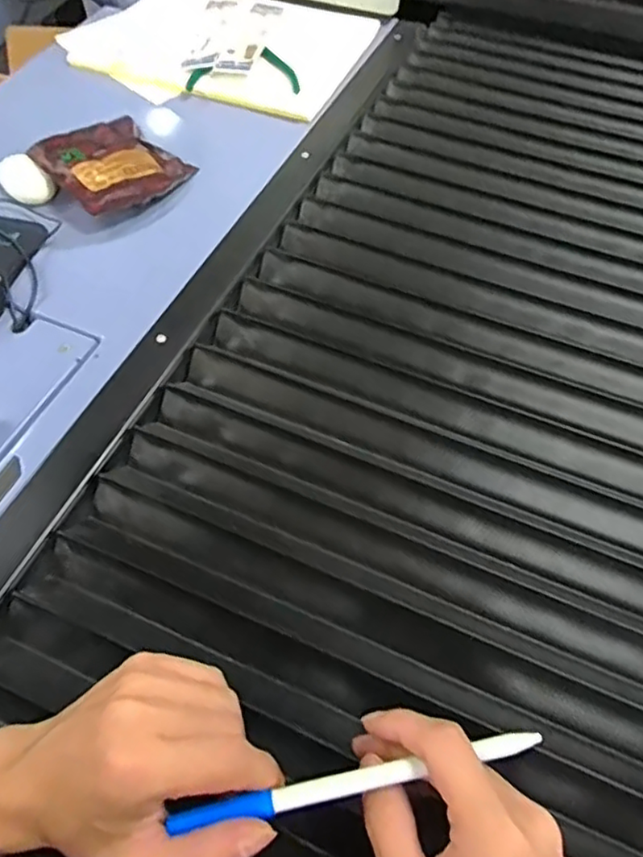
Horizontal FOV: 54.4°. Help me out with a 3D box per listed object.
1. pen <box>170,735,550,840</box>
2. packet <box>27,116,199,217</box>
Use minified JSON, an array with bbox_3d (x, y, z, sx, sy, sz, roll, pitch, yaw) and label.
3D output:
[{"bbox_3d":[0.018,0.158,0.280,0.164,0.009,0.011,-11,57,-5],"label":"pen"},{"bbox_3d":[-0.216,-0.275,0.651,0.120,0.023,0.148,-36,63,-21],"label":"packet"}]

